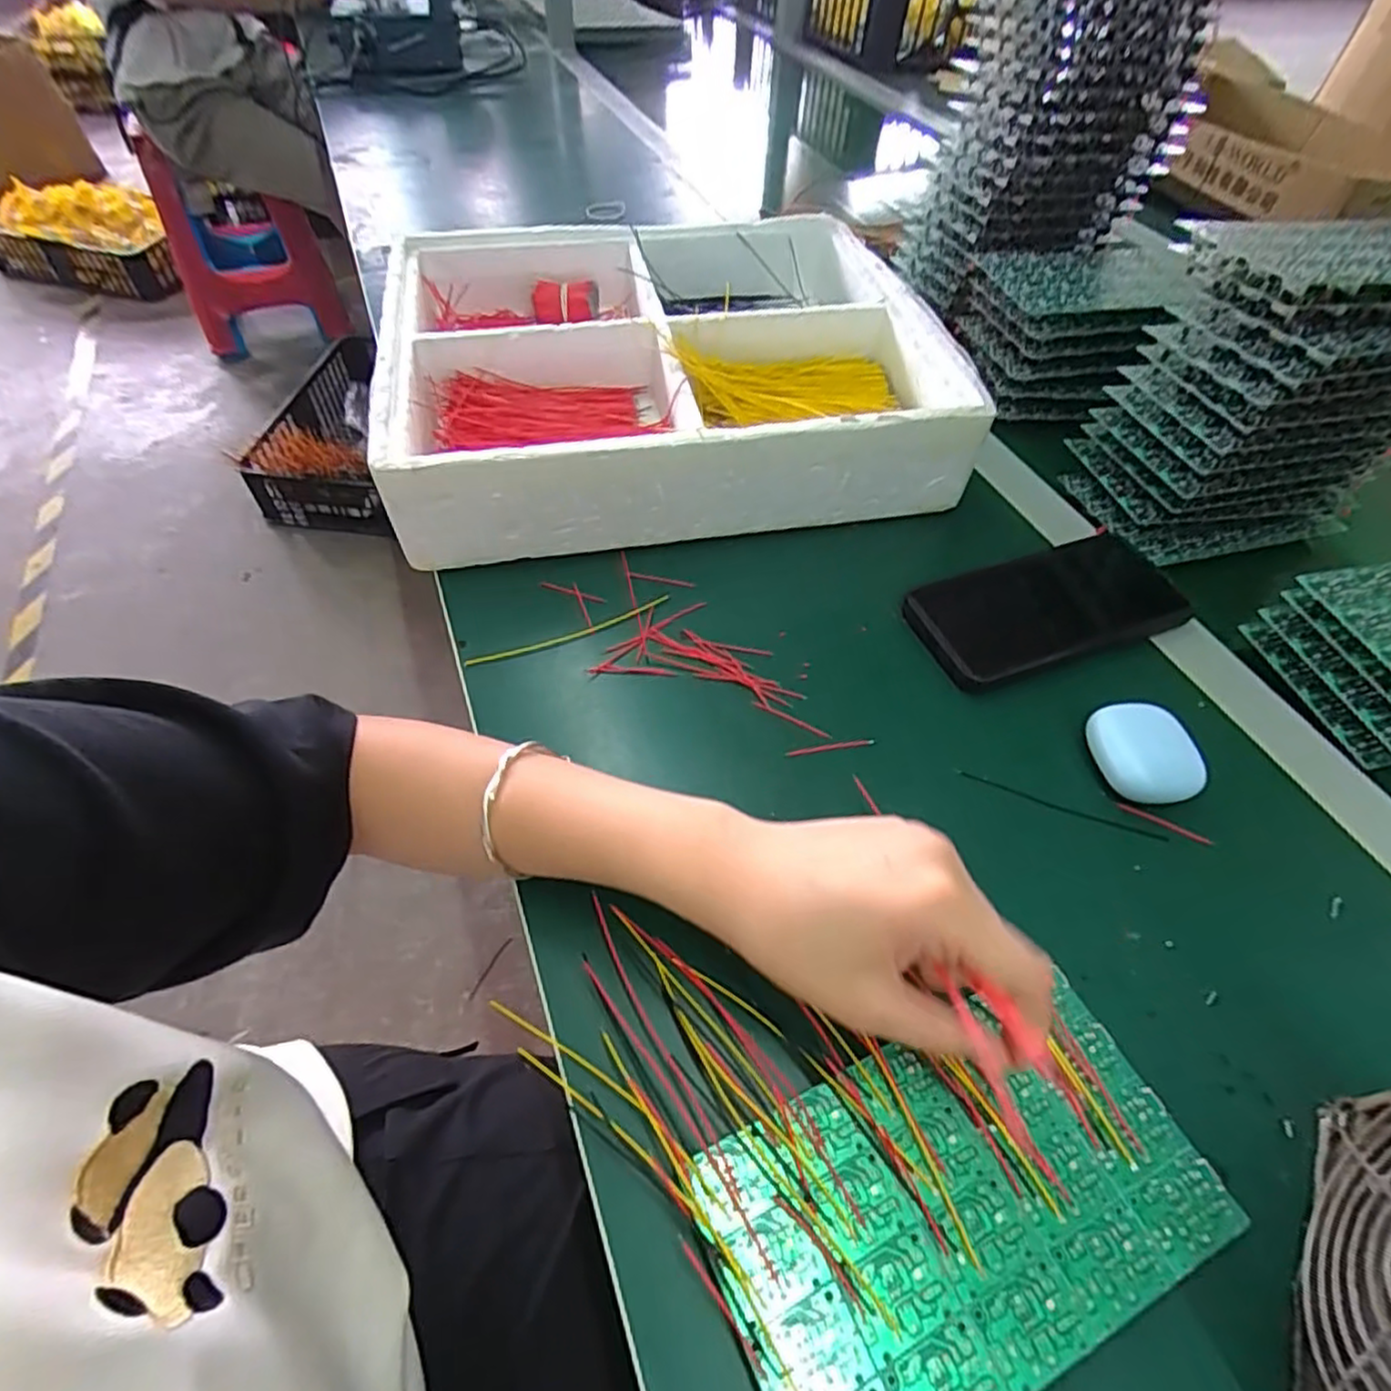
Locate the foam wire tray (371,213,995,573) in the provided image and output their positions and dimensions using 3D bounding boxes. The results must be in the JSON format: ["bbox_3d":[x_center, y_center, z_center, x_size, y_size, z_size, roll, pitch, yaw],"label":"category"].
[{"bbox_3d":[-0.027,-0.258,0.522,0.372,0.070,0.331,-7,54,-8],"label":"foam wire tray"}]

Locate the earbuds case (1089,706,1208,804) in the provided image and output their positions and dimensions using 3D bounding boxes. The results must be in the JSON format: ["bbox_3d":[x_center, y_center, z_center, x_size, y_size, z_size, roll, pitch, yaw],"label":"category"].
[{"bbox_3d":[0.229,0.030,0.360,0.042,0.024,0.051,-13,55,-12],"label":"earbuds case"}]

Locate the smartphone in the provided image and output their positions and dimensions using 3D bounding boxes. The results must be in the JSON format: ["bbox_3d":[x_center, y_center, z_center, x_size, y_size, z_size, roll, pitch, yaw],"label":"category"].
[{"bbox_3d":[0.211,-0.054,0.429,0.165,0.010,0.079,-16,56,-14],"label":"smartphone"}]

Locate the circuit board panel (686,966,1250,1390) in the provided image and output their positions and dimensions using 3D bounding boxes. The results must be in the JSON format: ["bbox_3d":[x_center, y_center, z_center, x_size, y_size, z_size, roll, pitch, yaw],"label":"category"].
[{"bbox_3d":[0.094,0.182,0.255,0.171,0.020,0.100,-19,56,-17],"label":"circuit board panel"}]

